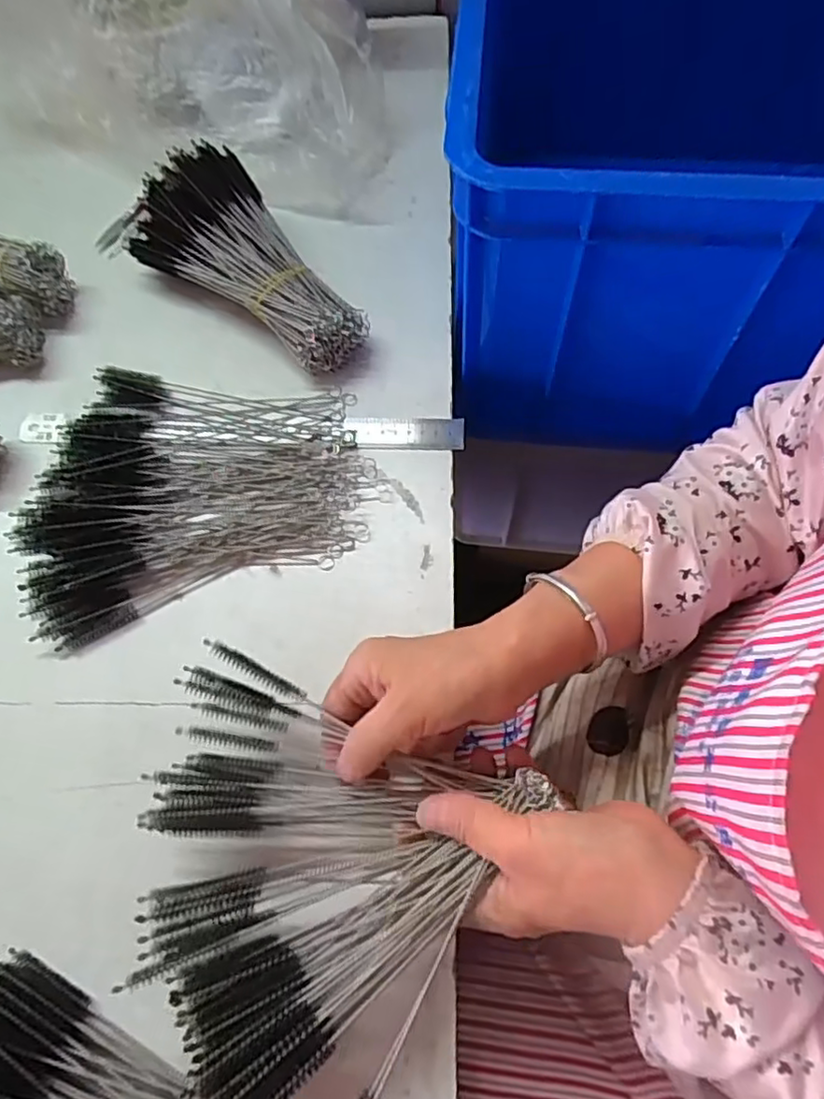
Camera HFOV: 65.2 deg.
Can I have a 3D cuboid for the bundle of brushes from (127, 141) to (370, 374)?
[{"bbox_3d":[-0.127,-0.213,0.493,0.102,0.066,0.205,-38,71,-14],"label":"bundle of brushes"}]

